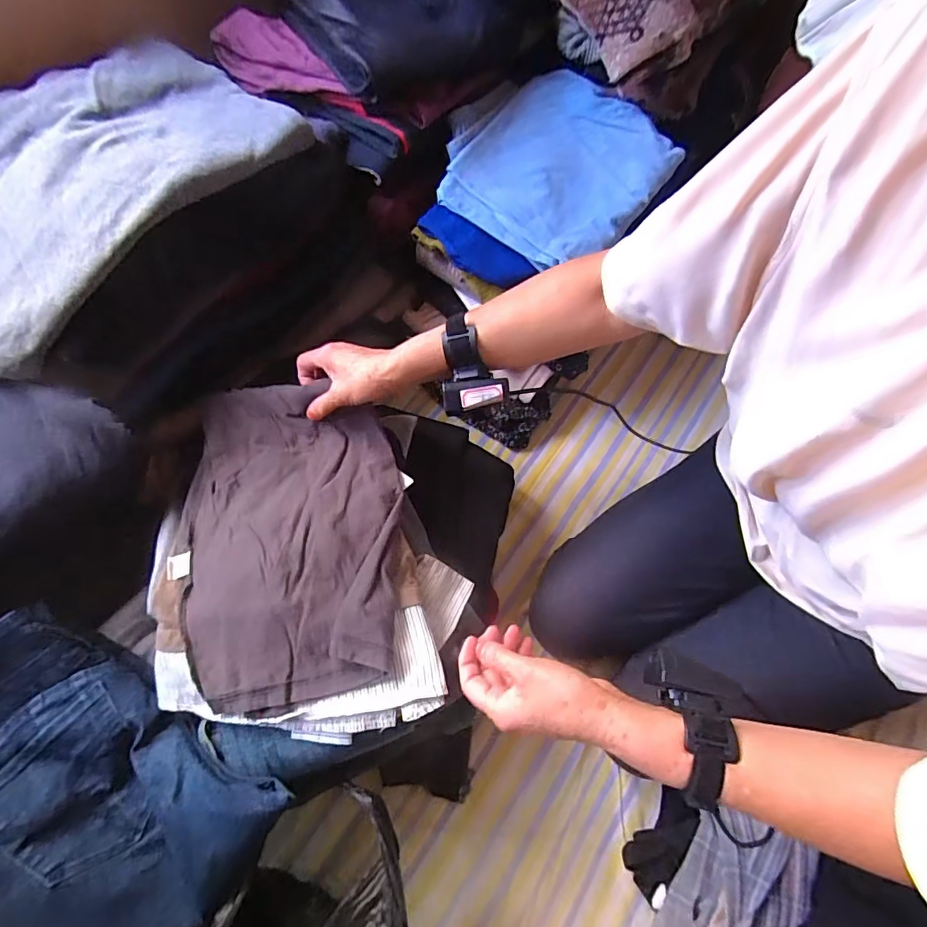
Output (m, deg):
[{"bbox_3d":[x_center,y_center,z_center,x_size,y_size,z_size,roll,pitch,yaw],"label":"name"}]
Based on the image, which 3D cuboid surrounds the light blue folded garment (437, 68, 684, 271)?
[{"bbox_3d":[0.127,-0.397,0.638,0.230,0.057,0.285,39,72,14],"label":"light blue folded garment"}]

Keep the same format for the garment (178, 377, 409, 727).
[{"bbox_3d":[-0.183,0.066,0.503,0.219,0.038,0.330,-1,61,-3],"label":"garment"}]

